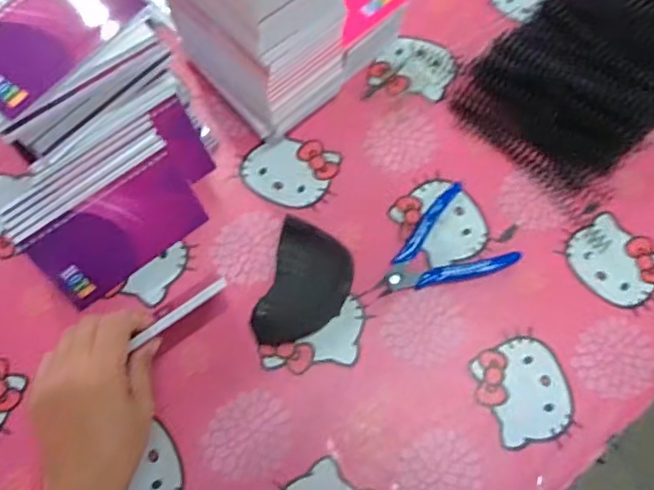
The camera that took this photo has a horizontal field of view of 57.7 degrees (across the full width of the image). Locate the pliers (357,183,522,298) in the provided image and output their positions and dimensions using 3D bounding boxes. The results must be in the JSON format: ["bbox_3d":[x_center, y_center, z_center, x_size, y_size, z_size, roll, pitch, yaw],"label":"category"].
[{"bbox_3d":[0.090,0.009,0.502,0.120,0.011,0.085,-32,71,-13],"label":"pliers"}]

